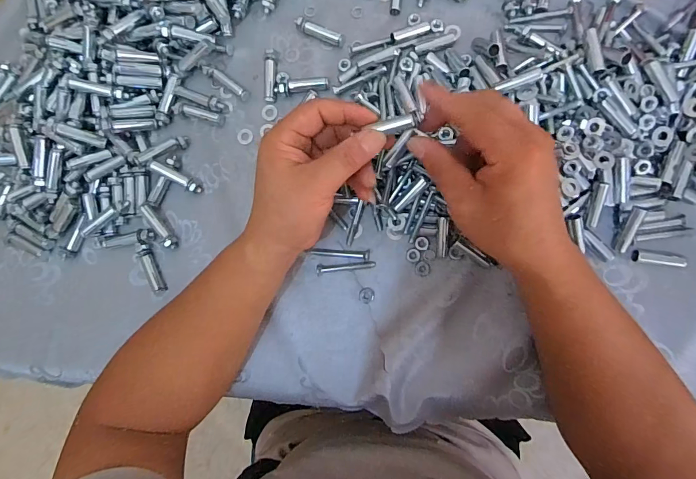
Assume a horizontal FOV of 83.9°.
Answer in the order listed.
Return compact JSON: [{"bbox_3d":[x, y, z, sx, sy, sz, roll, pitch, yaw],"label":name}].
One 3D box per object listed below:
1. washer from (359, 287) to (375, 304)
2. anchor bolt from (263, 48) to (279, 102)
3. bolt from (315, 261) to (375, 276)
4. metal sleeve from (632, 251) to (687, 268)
[{"bbox_3d":[0.018,0.054,0.370,0.014,0.004,0.016,20,88,7],"label":"washer"},{"bbox_3d":[-0.080,-0.168,0.397,0.014,0.016,0.052,2,86,6],"label":"anchor bolt"},{"bbox_3d":[-0.002,0.027,0.373,0.056,0.007,0.009,-5,85,6],"label":"bolt"},{"bbox_3d":[0.271,0.016,0.337,0.042,0.007,0.012,8,87,7],"label":"metal sleeve"}]

